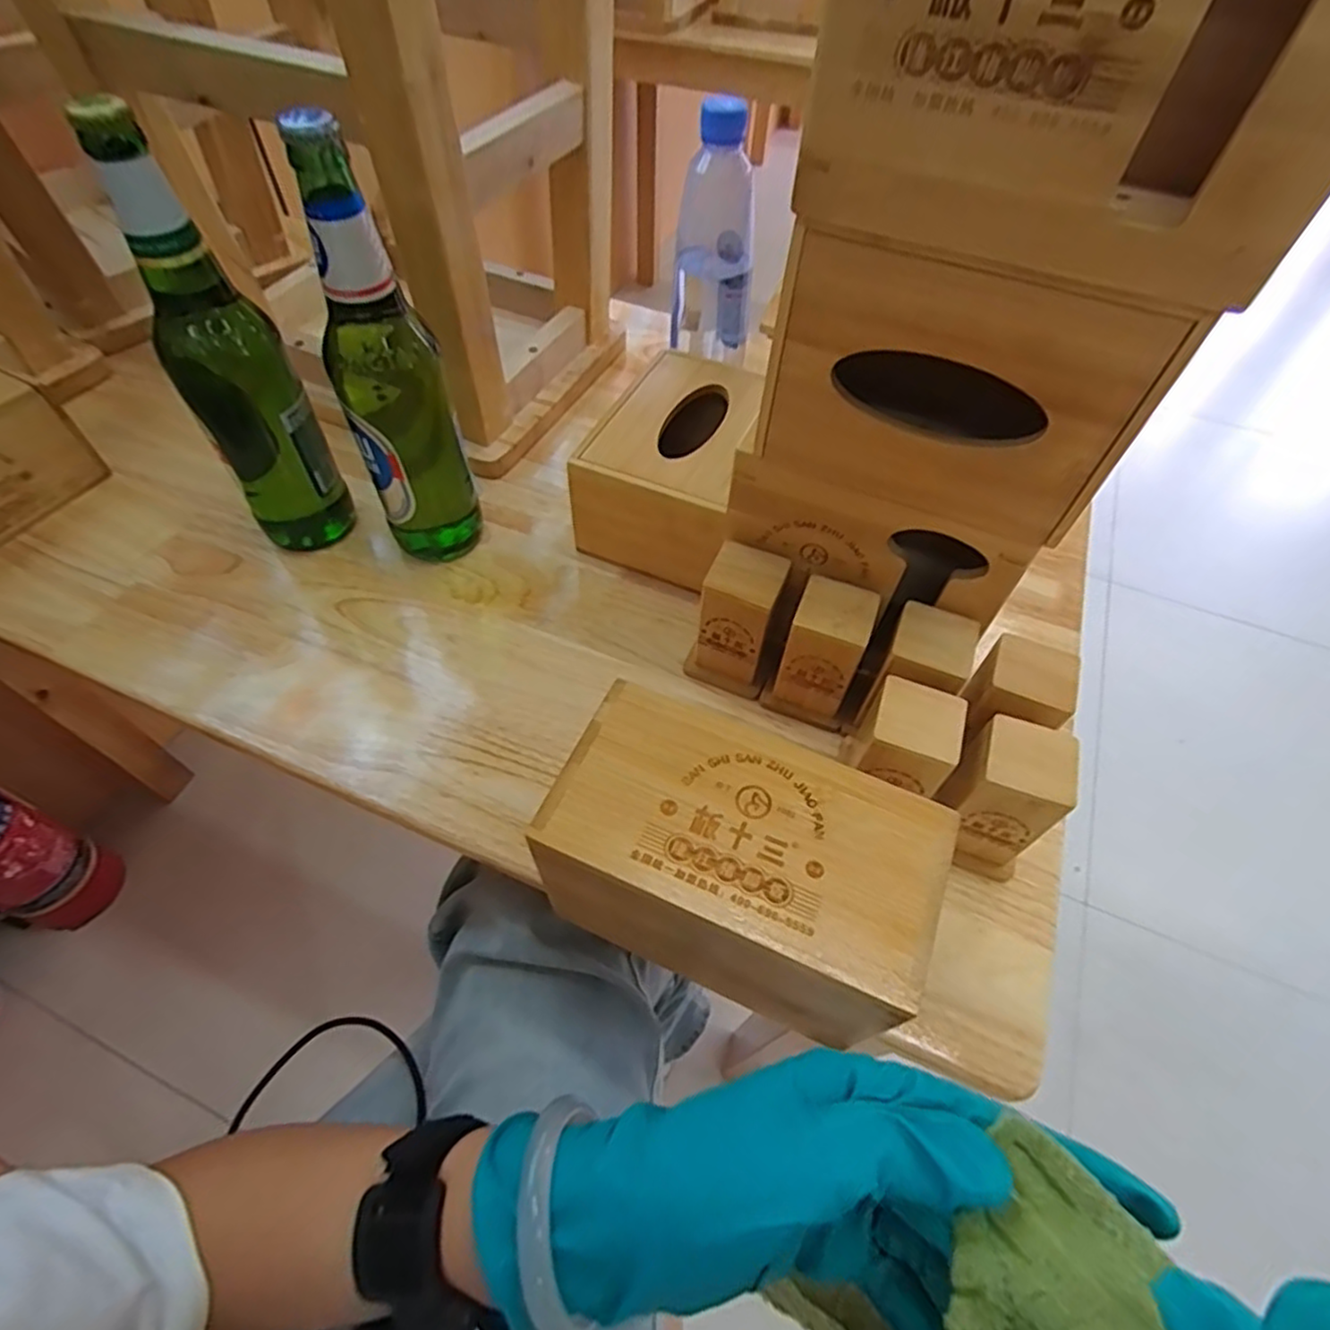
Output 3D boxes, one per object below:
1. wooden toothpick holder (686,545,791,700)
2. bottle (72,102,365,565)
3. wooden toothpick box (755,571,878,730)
[{"bbox_3d":[0.047,-0.029,0.436,0.051,0.086,0.048,22,57,13],"label":"wooden toothpick holder"},{"bbox_3d":[-0.275,-0.191,0.428,0.065,0.255,0.075,-30,62,-21],"label":"bottle"},{"bbox_3d":[0.098,-0.007,0.424,0.046,0.083,0.047,22,57,13],"label":"wooden toothpick box"}]

